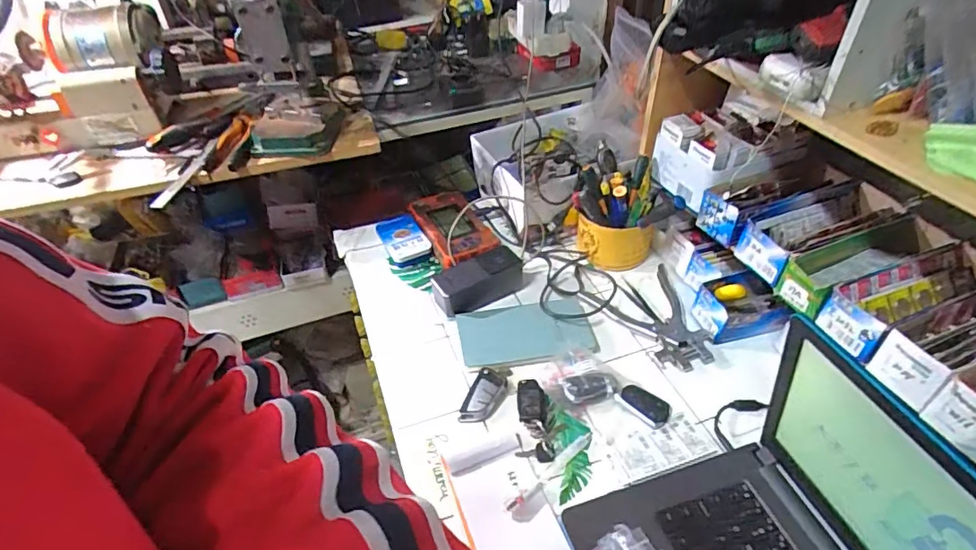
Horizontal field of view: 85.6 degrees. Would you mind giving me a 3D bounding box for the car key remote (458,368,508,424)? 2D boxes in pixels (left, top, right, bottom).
[{"bbox_3d":[-0.004,0.147,0.638,0.041,0.010,0.073,14,44,19],"label":"car key remote"}]

